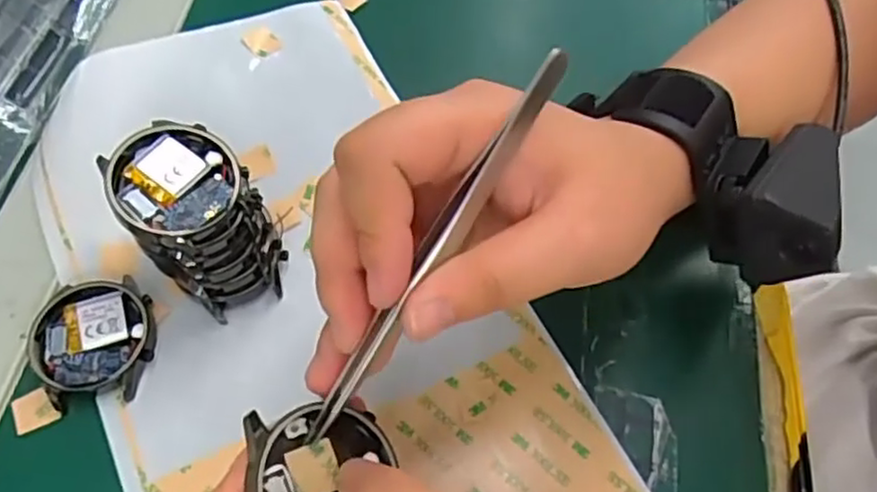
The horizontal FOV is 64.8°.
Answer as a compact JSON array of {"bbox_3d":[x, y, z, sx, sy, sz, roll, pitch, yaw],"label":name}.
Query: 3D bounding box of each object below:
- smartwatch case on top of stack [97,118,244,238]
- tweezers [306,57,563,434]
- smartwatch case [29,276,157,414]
[{"bbox_3d":[-0.097,-0.024,0.252,0.044,0.010,0.044,-29,79,-23],"label":"smartwatch case on top of stack"},{"bbox_3d":[-0.002,0.003,0.191,0.007,0.013,0.128,36,100,17],"label":"tweezers"},{"bbox_3d":[-0.136,0.037,0.273,0.045,0.009,0.050,-7,61,-6],"label":"smartwatch case"}]

